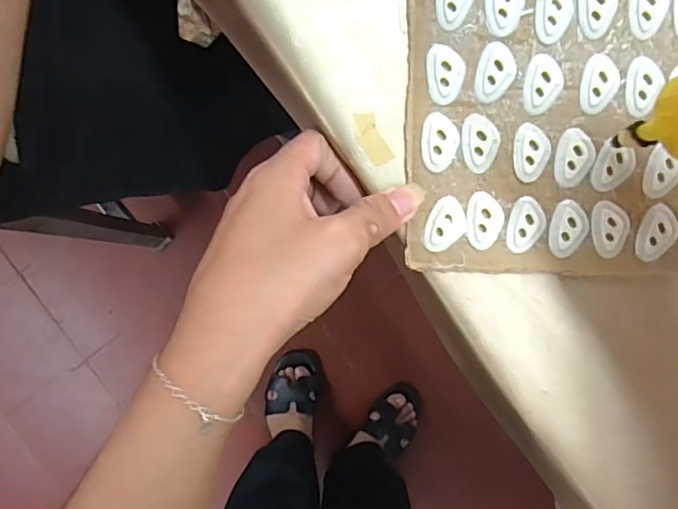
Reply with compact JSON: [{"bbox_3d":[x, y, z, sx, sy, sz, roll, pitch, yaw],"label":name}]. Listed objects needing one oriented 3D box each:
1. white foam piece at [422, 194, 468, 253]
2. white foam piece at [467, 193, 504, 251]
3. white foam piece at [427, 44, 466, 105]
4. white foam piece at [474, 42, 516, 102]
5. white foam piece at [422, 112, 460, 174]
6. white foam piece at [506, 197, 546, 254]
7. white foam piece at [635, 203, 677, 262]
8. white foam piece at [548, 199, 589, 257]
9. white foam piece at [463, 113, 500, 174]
[{"bbox_3d":[0.051,-0.014,0.260,0.018,0.004,0.026,23,95,-1],"label":"white foam piece"},{"bbox_3d":[0.069,-0.016,0.259,0.017,0.004,0.026,-2,95,1],"label":"white foam piece"},{"bbox_3d":[0.049,-0.083,0.252,0.017,0.004,0.026,-2,95,1],"label":"white foam piece"},{"bbox_3d":[0.072,-0.083,0.250,0.017,0.004,0.026,13,95,0],"label":"white foam piece"},{"bbox_3d":[0.047,-0.052,0.256,0.017,0.004,0.026,-1,95,1],"label":"white foam piece"},{"bbox_3d":[0.088,-0.013,0.258,0.017,0.004,0.026,16,95,0],"label":"white foam piece"},{"bbox_3d":[0.149,-0.010,0.256,0.017,0.004,0.026,12,95,0],"label":"white foam piece"},{"bbox_3d":[0.108,-0.012,0.257,0.017,0.004,0.026,10,95,0],"label":"white foam piece"},{"bbox_3d":[0.066,-0.052,0.255,0.017,0.004,0.026,-2,95,1],"label":"white foam piece"}]

